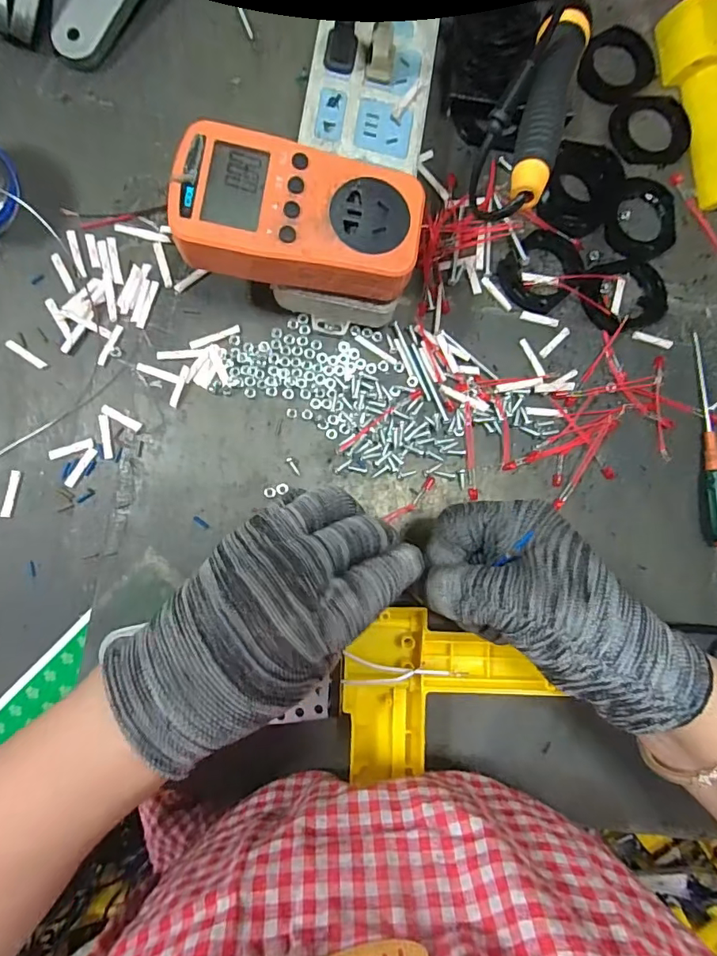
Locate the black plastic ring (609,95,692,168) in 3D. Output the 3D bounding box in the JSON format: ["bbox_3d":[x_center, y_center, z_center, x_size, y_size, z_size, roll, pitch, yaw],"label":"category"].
[{"bbox_3d":[0.214,-0.255,0.353,0.057,0.005,0.057,0,85,-4],"label":"black plastic ring"}]

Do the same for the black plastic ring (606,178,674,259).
[{"bbox_3d":[0.201,-0.185,0.343,0.050,0.004,0.062,3,85,-4],"label":"black plastic ring"}]

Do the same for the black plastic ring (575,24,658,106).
[{"bbox_3d":[0.189,-0.303,0.353,0.062,0.004,0.049,-40,89,-6],"label":"black plastic ring"}]

